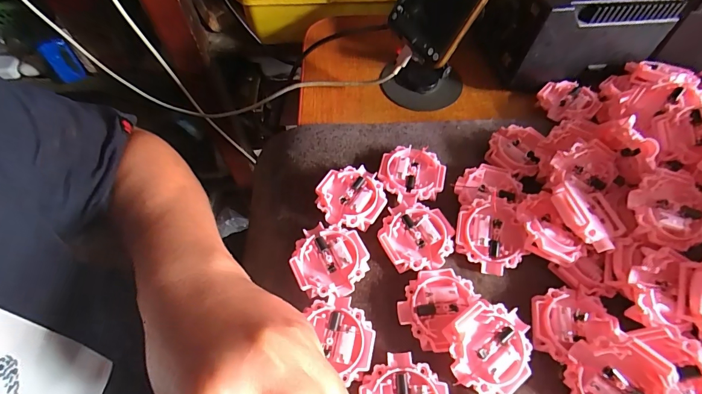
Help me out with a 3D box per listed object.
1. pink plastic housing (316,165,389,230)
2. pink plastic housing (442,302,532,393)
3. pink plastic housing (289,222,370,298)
[{"bbox_3d":[0.000,0.001,0.289,0.052,0.014,0.051,1,59,1],"label":"pink plastic housing"},{"bbox_3d":[0.085,0.092,0.222,0.051,0.013,0.048,1,59,1],"label":"pink plastic housing"},{"bbox_3d":[-0.016,0.045,0.262,0.051,0.016,0.054,0,59,0],"label":"pink plastic housing"}]

